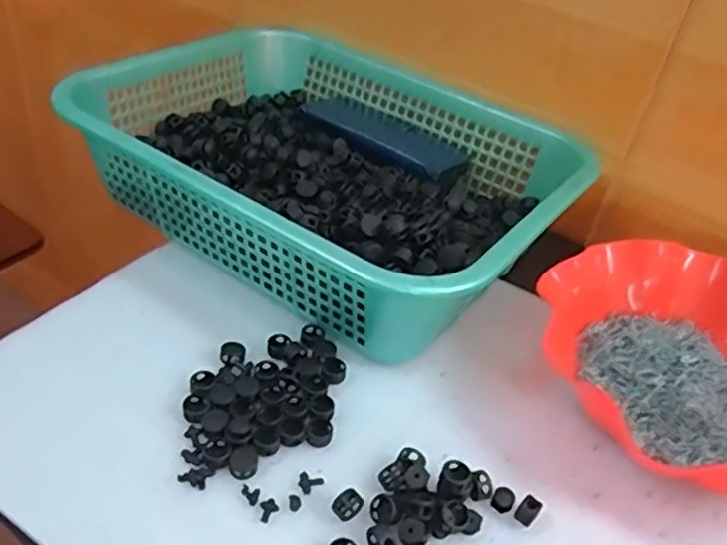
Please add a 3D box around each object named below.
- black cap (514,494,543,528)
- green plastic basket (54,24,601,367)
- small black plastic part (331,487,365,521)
[{"bbox_3d":[0.097,0.140,0.405,0.011,0.013,0.012,31,47,25],"label":"black cap"},{"bbox_3d":[-0.022,-0.101,0.589,0.375,0.089,0.290,29,44,22],"label":"green plastic basket"},{"bbox_3d":[-0.009,0.134,0.396,0.017,0.011,0.013,-27,52,-35],"label":"small black plastic part"}]

